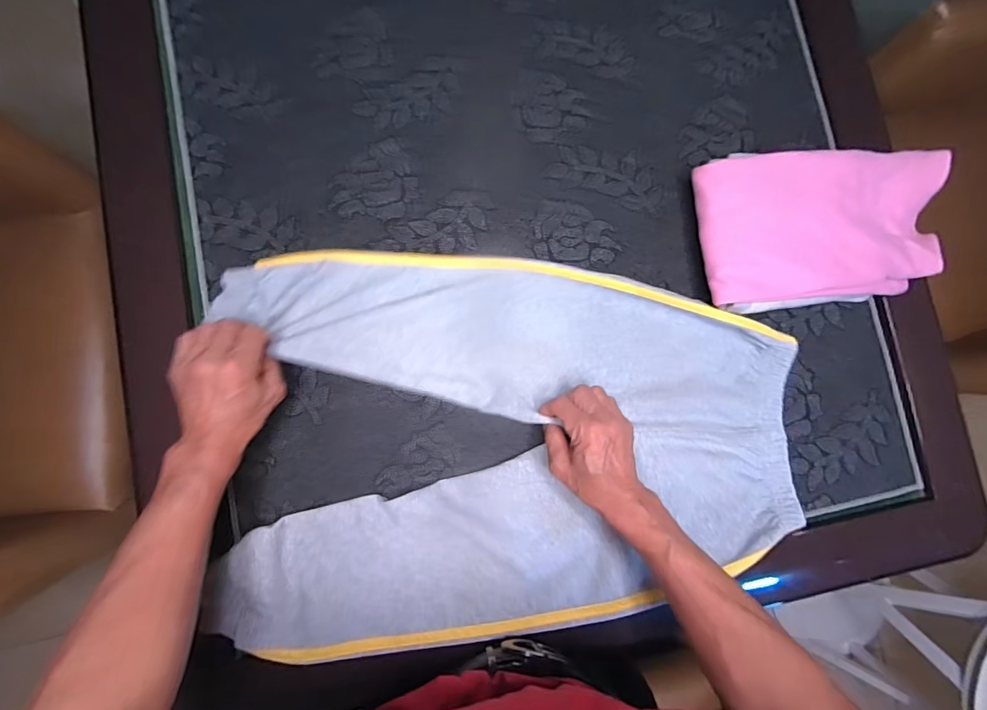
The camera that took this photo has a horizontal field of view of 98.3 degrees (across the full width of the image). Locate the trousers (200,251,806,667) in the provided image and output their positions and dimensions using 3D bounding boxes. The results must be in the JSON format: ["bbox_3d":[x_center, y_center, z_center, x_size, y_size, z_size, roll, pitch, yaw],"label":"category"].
[{"bbox_3d":[0.029,0.081,0.432,0.555,0.035,0.377,-3,86,-5],"label":"trousers"}]

